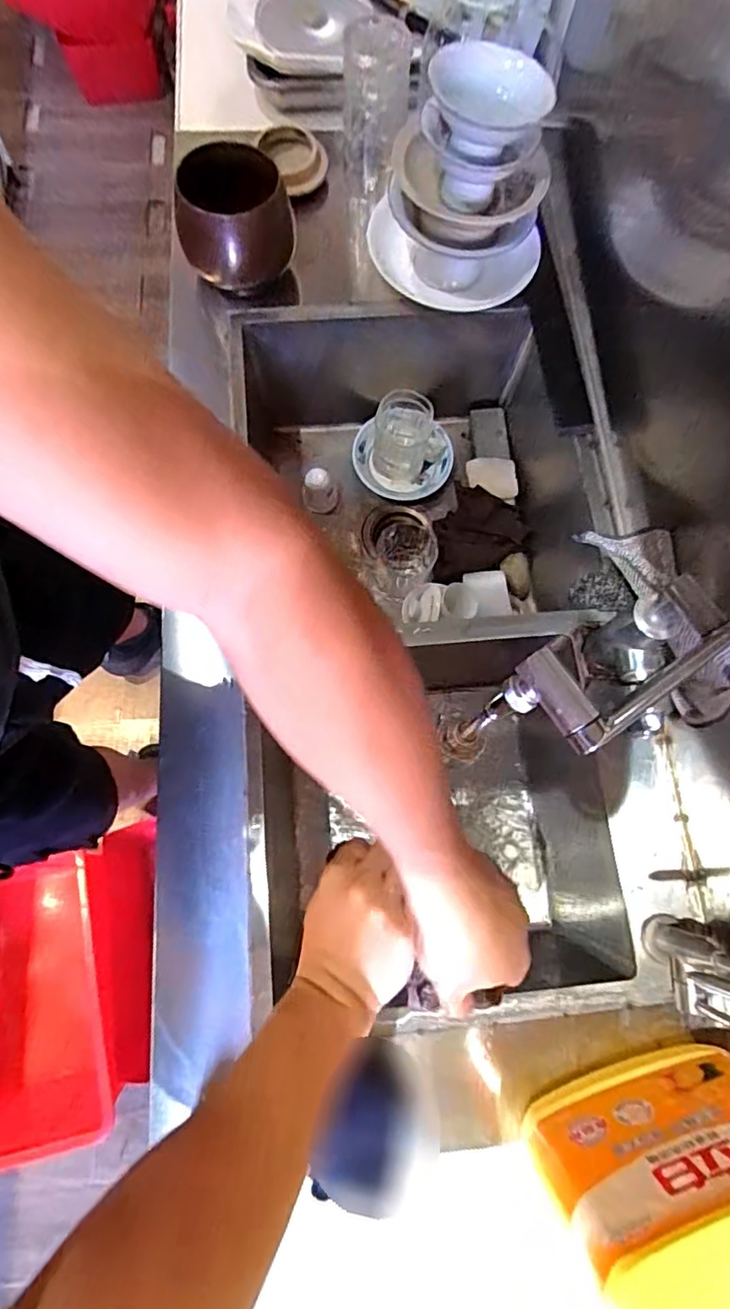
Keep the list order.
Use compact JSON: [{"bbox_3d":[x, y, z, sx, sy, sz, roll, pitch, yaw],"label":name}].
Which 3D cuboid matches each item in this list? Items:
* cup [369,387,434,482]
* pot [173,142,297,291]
[{"bbox_3d":[0.053,-0.313,0.826,0.082,0.085,0.090,11,74,1],"label":"cup"},{"bbox_3d":[-0.147,-0.494,0.658,0.125,0.083,0.099,-23,77,-8],"label":"pot"}]

